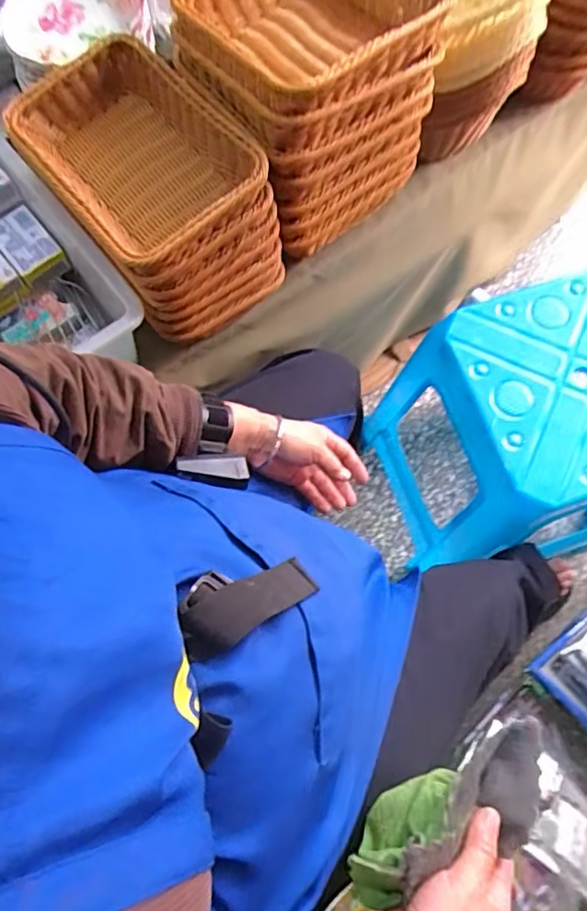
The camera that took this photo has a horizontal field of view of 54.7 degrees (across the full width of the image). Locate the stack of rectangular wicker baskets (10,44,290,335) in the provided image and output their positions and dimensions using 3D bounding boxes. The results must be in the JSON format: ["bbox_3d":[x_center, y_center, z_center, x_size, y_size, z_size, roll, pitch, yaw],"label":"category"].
[{"bbox_3d":[-0.172,-0.313,0.685,0.183,0.177,0.297,-38,75,-10],"label":"stack of rectangular wicker baskets"}]

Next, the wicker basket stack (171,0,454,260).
[{"bbox_3d":[0.013,-0.454,0.704,0.249,0.222,0.259,-34,74,-9],"label":"wicker basket stack"}]

